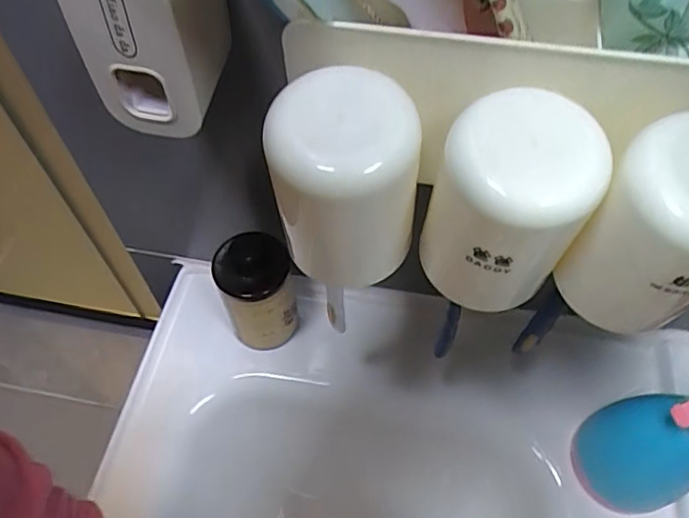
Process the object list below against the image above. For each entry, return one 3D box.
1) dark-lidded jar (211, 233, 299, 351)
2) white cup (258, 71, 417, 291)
[{"bbox_3d":[-0.075,0.035,0.500,0.059,0.130,0.056,0,58,-1],"label":"dark-lidded jar"},{"bbox_3d":[0.001,-0.029,0.249,0.059,0.092,0.052,9,59,5],"label":"white cup"}]

